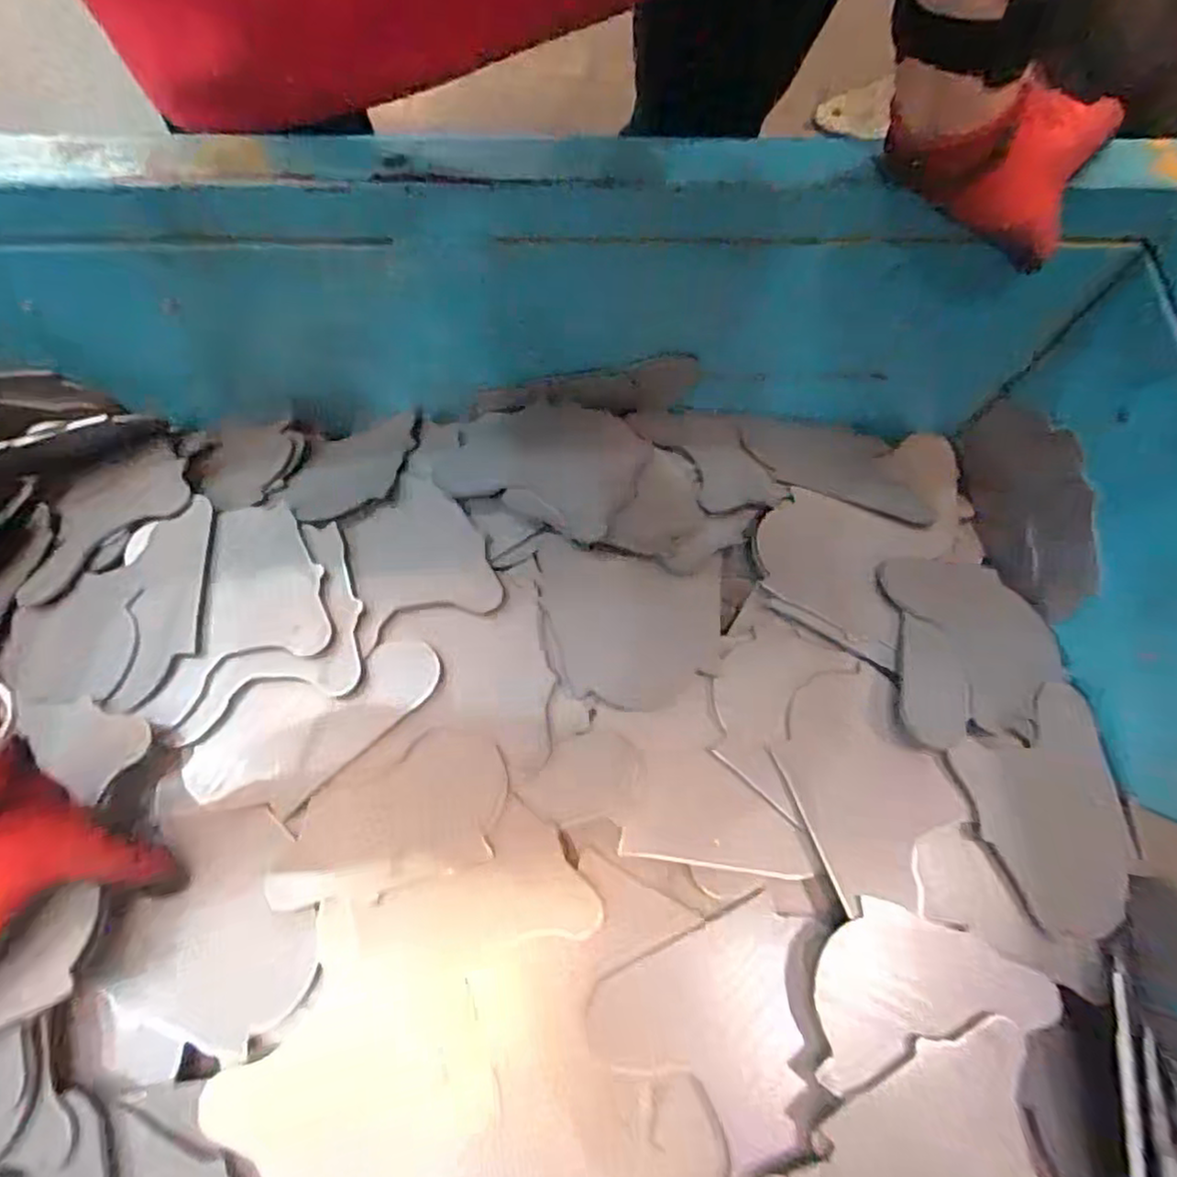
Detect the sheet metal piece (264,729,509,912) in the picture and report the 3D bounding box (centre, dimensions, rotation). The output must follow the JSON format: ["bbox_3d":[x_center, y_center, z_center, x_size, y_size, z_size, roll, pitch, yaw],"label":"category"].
[{"bbox_3d":[-0.115,0.130,0.393,0.135,0.006,0.074,-15,68,-7],"label":"sheet metal piece"}]

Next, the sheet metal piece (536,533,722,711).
[{"bbox_3d":[0.022,0.021,0.446,0.123,0.010,0.107,10,67,3],"label":"sheet metal piece"}]

